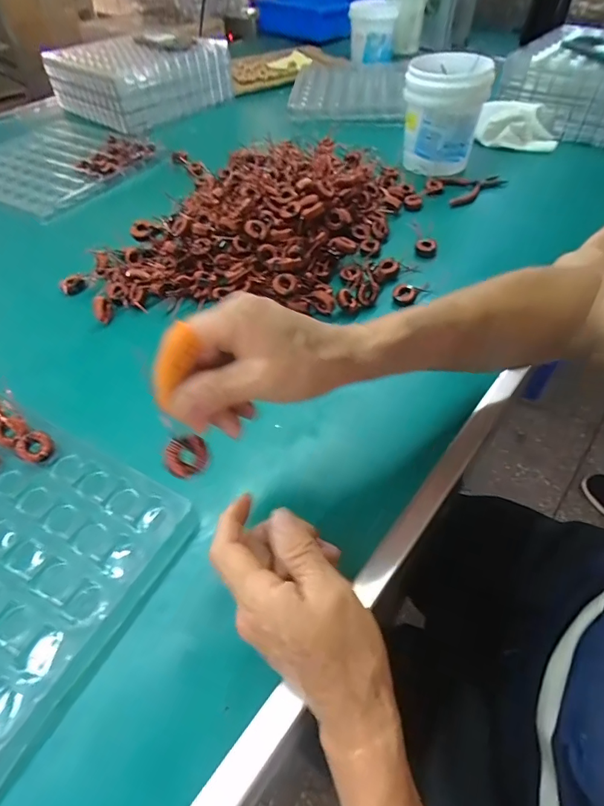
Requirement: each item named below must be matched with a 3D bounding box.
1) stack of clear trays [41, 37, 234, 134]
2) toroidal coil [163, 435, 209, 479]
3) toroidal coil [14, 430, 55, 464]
[{"bbox_3d":[-0.335,-0.694,0.912,0.264,0.095,0.285,35,60,26],"label":"stack of clear trays"},{"bbox_3d":[-0.073,0.034,0.270,0.026,0.012,0.026,8,69,-22],"label":"toroidal coil"},{"bbox_3d":[-0.230,0.038,0.371,0.029,0.007,0.029,5,71,-15],"label":"toroidal coil"}]

